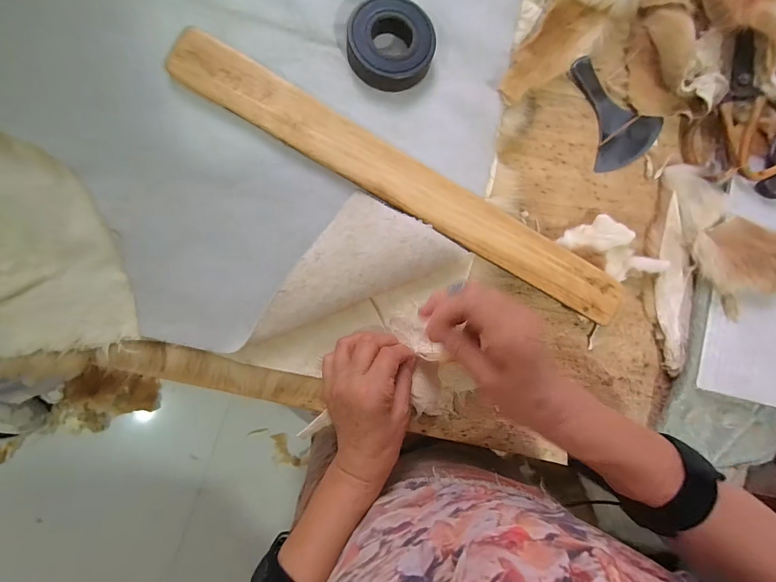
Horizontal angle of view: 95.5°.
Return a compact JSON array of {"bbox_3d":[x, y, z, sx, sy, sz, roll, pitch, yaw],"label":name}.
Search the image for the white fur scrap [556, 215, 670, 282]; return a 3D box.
[{"bbox_3d":[0.250,-0.046,0.386,0.116,0.017,0.053,30,84,-5],"label":"white fur scrap"}]

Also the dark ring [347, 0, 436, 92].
[{"bbox_3d":[0.004,-0.252,0.359,0.087,0.023,0.080,0,87,-8],"label":"dark ring"}]

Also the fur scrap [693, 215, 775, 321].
[{"bbox_3d":[0.398,-0.039,0.382,0.111,0.030,0.092,-27,72,1],"label":"fur scrap"}]

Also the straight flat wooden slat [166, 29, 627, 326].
[{"bbox_3d":[0.023,-0.103,0.352,0.490,0.014,0.051,28,84,-6],"label":"straight flat wooden slat"}]

